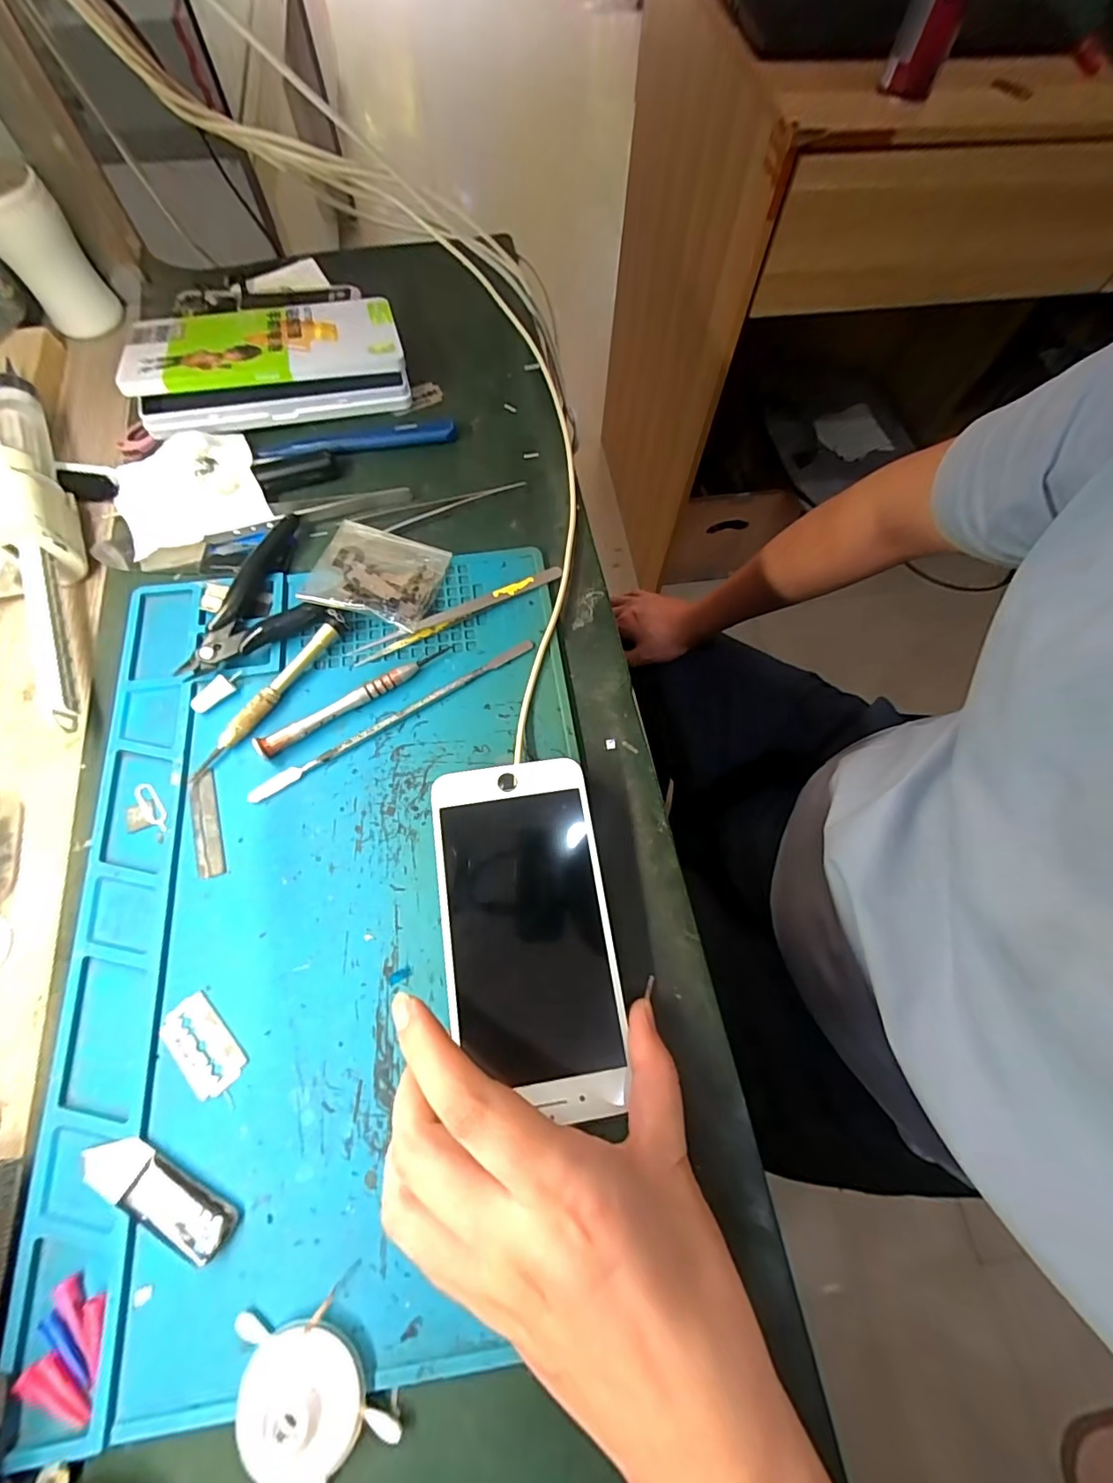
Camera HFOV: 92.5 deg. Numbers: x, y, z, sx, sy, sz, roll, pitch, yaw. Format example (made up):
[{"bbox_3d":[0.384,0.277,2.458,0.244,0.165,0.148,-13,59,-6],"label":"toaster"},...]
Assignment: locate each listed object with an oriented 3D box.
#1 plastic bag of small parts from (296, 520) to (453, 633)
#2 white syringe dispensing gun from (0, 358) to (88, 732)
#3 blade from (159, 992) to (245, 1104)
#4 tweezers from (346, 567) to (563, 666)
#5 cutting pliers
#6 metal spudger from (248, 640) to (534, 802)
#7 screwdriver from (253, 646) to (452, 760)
[{"bbox_3d":[-0.109,-0.100,0.317,0.075,0.020,0.064,14,69,4],"label":"plastic bag of small parts"},{"bbox_3d":[-0.322,-0.117,0.307,0.073,0.045,0.261,-22,71,-10],"label":"white syringe dispensing gun"},{"bbox_3d":[-0.156,0.133,0.234,0.023,0.004,0.042,-42,75,-16],"label":"blade"},{"bbox_3d":[-0.057,-0.078,0.315,0.132,0.009,0.011,-26,71,-11],"label":"tweezers"},{"bbox_3d":[-0.184,-0.091,0.313,0.081,0.017,0.090,-23,71,-10],"label":"cutting pliers"},{"bbox_3d":[-0.086,-0.014,0.294,0.170,0.004,0.008,-30,72,-13],"label":"metal spudger"},{"bbox_3d":[-0.110,-0.024,0.294,0.113,0.010,0.009,-33,73,-14],"label":"screwdriver"}]

